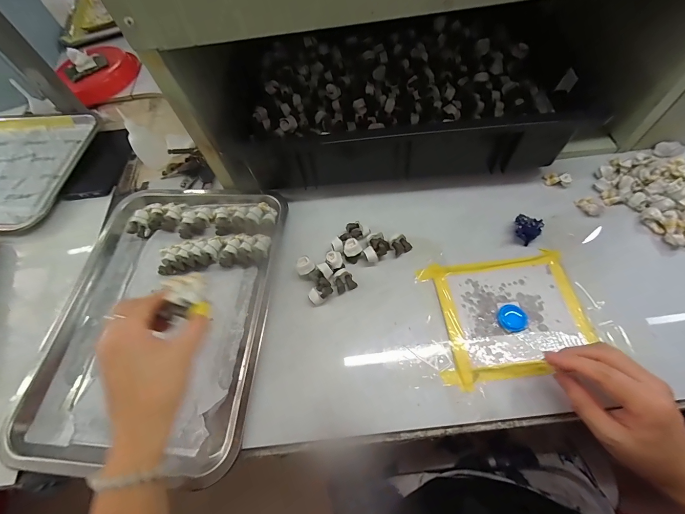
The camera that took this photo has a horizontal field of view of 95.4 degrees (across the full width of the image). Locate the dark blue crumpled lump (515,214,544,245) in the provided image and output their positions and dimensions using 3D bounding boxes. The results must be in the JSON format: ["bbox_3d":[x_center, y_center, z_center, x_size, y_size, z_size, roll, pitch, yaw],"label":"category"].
[{"bbox_3d":[0.226,-0.033,0.384,0.029,0.024,0.031,26,68,19],"label":"dark blue crumpled lump"}]

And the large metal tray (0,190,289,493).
[{"bbox_3d":[-0.211,0.056,0.381,0.254,0.023,0.349,2,62,7],"label":"large metal tray"}]

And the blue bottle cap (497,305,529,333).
[{"bbox_3d":[0.188,0.068,0.346,0.030,0.005,0.030,-3,62,5],"label":"blue bottle cap"}]

